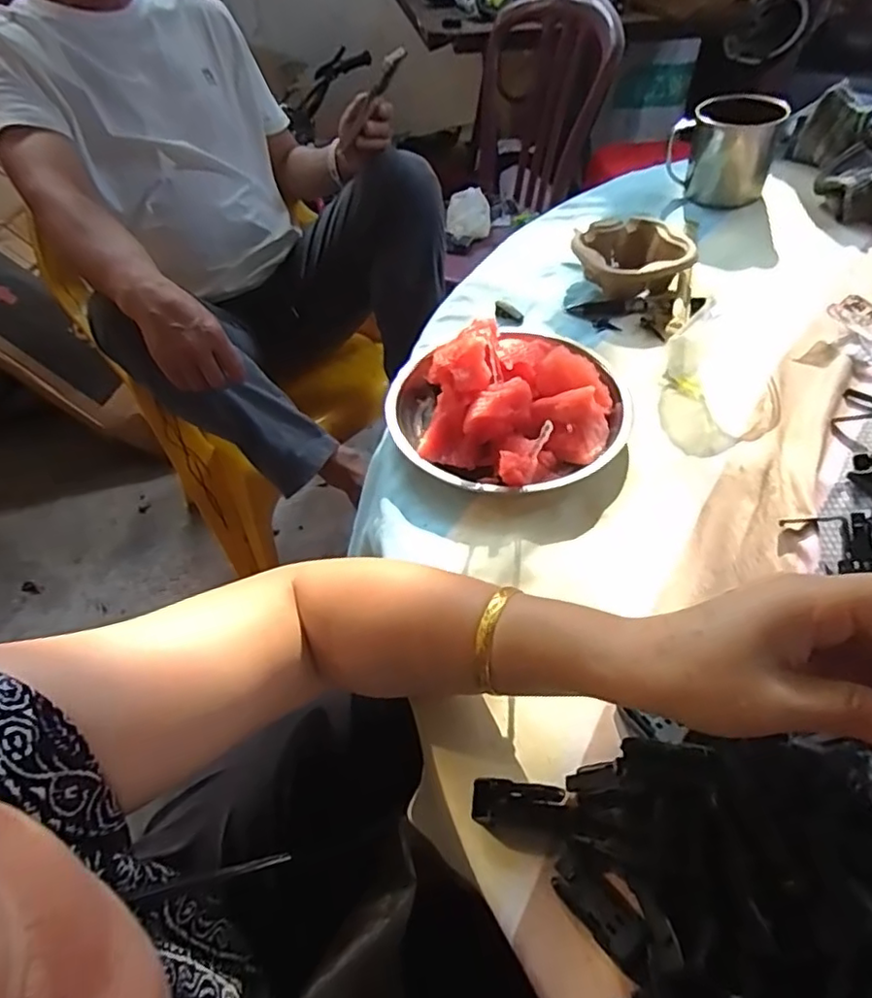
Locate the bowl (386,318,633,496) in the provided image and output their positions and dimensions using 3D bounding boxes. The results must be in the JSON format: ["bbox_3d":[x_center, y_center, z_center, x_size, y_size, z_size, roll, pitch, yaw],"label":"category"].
[{"bbox_3d":[0.058,-0.077,0.463,0.180,0.070,0.155,-9,50,-4],"label":"bowl"}]

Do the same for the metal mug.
[{"bbox_3d":[0.331,-0.402,0.706,0.108,0.093,0.078,25,56,23],"label":"metal mug"}]

